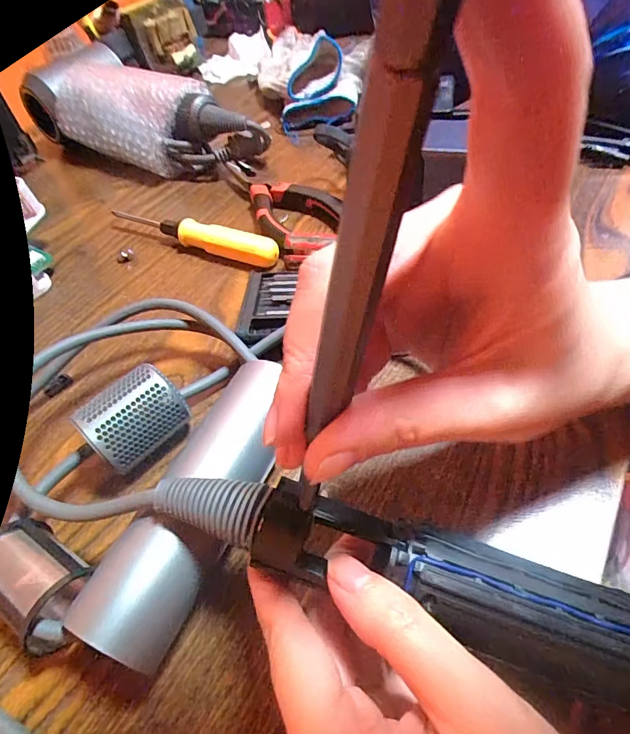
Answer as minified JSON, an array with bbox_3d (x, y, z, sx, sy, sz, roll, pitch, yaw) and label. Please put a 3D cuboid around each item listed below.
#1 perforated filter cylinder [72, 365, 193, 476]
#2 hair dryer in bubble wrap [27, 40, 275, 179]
[{"bbox_3d":[-0.086,0.029,0.222,0.031,0.039,0.043,34,62,31],"label":"perforated filter cylinder"},{"bbox_3d":[-0.184,-0.256,0.449,0.293,0.066,0.098,30,59,28],"label":"hair dryer in bubble wrap"}]

